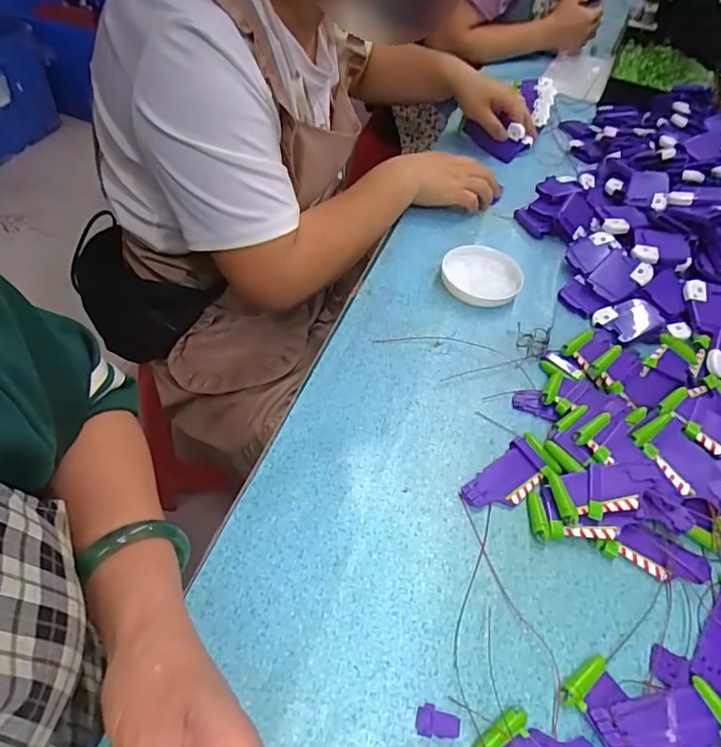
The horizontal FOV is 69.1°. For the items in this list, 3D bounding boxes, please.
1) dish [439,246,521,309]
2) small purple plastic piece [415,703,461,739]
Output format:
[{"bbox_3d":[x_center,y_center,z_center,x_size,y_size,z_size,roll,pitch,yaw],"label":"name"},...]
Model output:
[{"bbox_3d":[0.136,-0.111,0.593,0.087,0.019,0.086,3,51,-4],"label":"dish"},{"bbox_3d":[0.049,0.220,0.331,0.027,0.006,0.017,11,51,3],"label":"small purple plastic piece"}]

